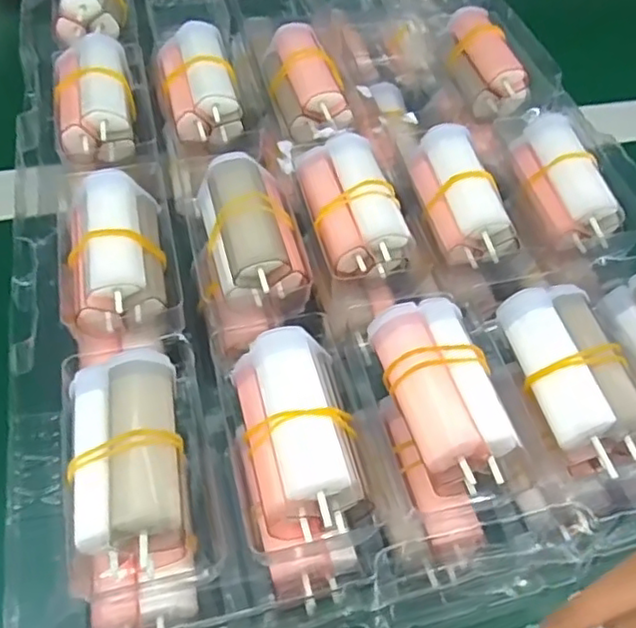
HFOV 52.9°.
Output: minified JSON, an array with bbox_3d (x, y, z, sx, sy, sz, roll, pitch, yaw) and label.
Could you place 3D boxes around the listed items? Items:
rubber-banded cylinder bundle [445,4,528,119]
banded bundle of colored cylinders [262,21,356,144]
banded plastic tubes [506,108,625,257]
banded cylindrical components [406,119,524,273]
[{"bbox_3d":[0.090,-0.140,0.350,0.031,0.024,0.064,-8,55,-8],"label":"rubber-banded cylinder bundle"},{"bbox_3d":[-0.007,-0.118,0.339,0.036,0.039,0.069,-10,55,-10],"label":"banded bundle of colored cylinders"},{"bbox_3d":[0.114,-0.063,0.300,0.029,0.025,0.067,-15,56,-13],"label":"banded plastic tubes"},{"bbox_3d":[0.063,-0.054,0.294,0.032,0.031,0.069,-12,68,-11],"label":"banded cylindrical components"}]

